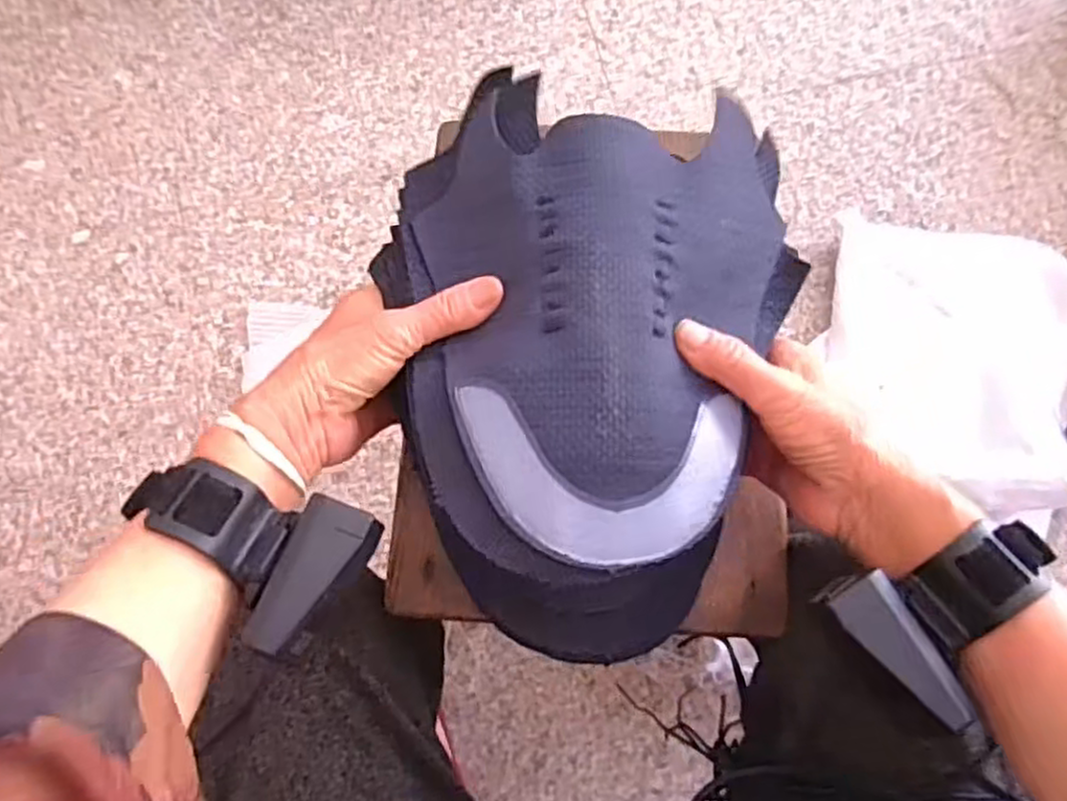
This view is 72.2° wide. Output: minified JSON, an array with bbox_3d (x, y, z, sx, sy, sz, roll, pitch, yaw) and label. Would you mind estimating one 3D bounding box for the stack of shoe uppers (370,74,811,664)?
[{"bbox_3d":[0.019,-0.025,0.377,0.203,0.078,0.278,12,73,2],"label":"stack of shoe uppers"}]

